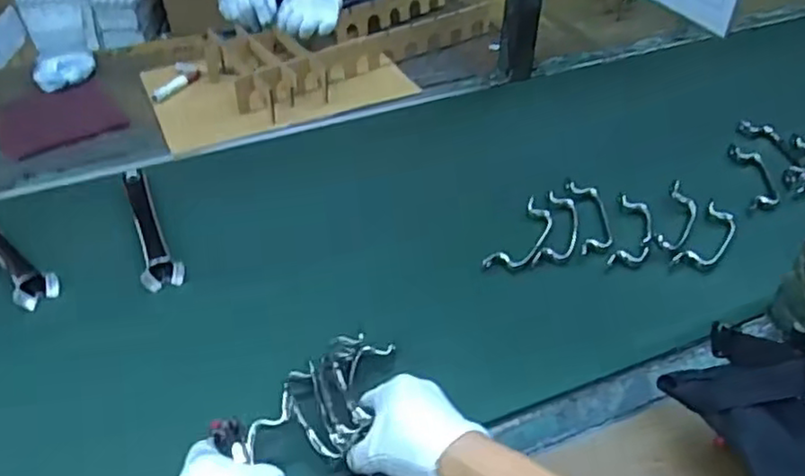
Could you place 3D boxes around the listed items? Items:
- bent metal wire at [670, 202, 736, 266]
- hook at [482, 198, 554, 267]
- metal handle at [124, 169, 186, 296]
[{"bbox_3d":[0.344,-0.003,0.733,0.042,0.006,0.114,27,47,27],"label":"bent metal wire"},{"bbox_3d":[0.136,-0.004,0.730,0.044,0.011,0.119,25,47,25],"label":"hook"},{"bbox_3d":[-0.285,-0.019,0.746,0.040,0.021,0.208,-13,42,-19],"label":"metal handle"}]

